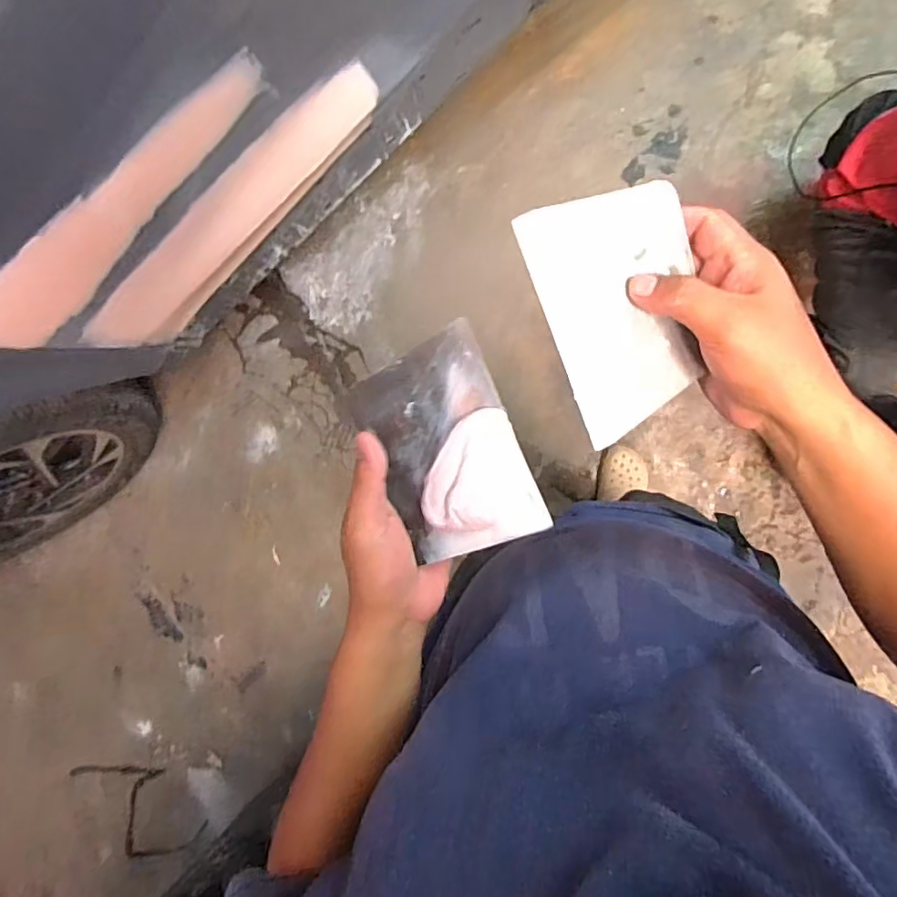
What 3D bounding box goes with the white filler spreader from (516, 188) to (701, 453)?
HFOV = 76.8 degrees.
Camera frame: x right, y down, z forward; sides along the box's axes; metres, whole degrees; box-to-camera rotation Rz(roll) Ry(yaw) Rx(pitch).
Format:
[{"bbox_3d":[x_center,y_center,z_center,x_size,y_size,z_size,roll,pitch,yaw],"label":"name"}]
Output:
[{"bbox_3d":[0.105,-0.083,0.336,0.096,0.006,0.137,-27,108,-9],"label":"white filler spreader"}]

